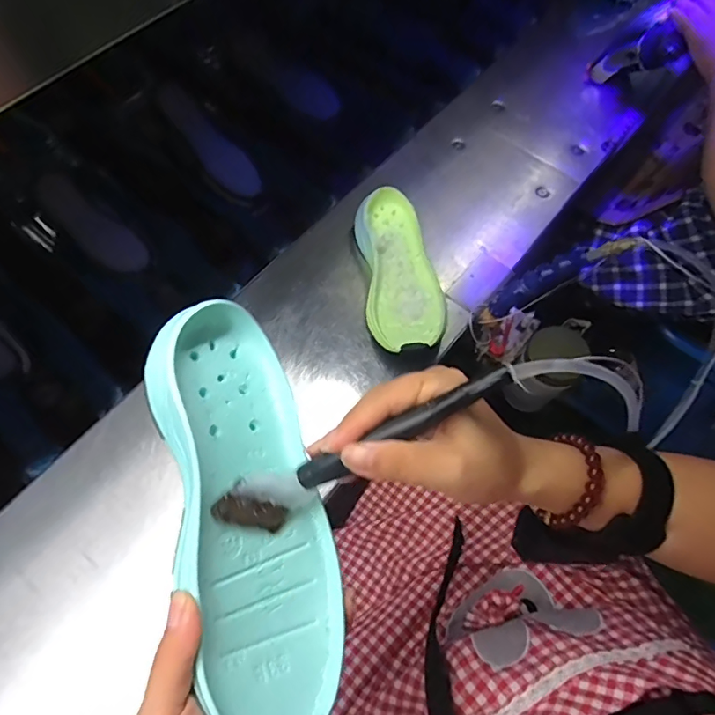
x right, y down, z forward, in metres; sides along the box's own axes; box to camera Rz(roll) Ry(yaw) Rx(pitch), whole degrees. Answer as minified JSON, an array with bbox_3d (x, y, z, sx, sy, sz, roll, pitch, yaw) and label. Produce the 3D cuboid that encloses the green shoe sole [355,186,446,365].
[{"bbox_3d":[0.051,-0.099,0.597,0.092,0.044,0.217,-4,65,-7],"label":"green shoe sole"}]

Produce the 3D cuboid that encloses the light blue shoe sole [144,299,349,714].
[{"bbox_3d":[-0.063,0.079,0.276,0.088,0.042,0.228,-2,66,-39],"label":"light blue shoe sole"}]

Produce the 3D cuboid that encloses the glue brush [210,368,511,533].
[{"bbox_3d":[0.002,0.046,0.258,0.159,0.047,0.026,-32,65,16],"label":"glue brush"}]

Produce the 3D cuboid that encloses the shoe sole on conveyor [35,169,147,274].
[{"bbox_3d":[-0.347,-0.172,0.648,0.169,0.014,0.055,40,83,2],"label":"shoe sole on conveyor"}]

